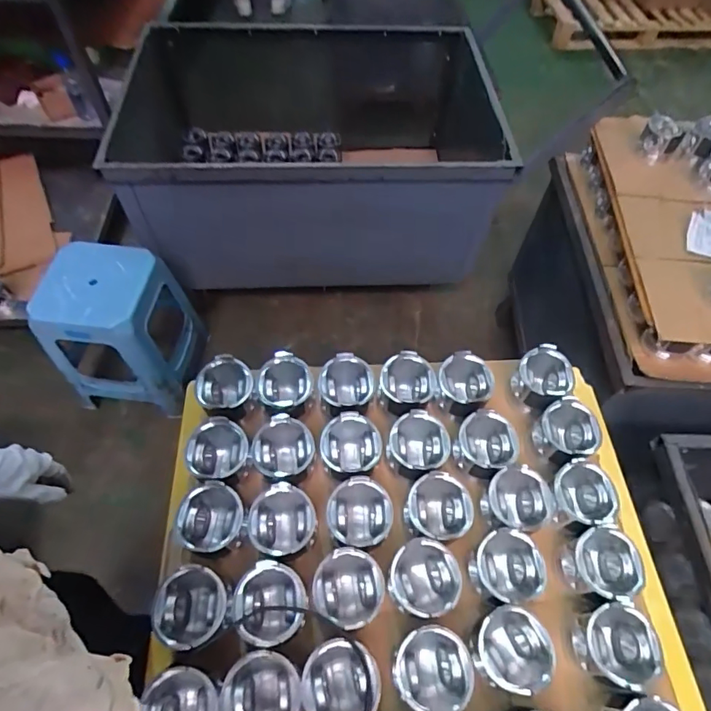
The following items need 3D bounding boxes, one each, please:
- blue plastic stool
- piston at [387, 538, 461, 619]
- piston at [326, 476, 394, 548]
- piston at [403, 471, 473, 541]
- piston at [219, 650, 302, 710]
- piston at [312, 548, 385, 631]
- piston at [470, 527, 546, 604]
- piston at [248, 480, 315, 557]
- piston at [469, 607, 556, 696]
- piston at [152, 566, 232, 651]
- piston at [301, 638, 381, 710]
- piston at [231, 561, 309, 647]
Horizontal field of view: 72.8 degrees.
[{"bbox_3d":[-0.698,-0.062,1.466,0.332,0.483,0.321,3,58,0],"label":"blue plastic stool"},{"bbox_3d":[0.083,0.276,0.592,0.080,0.068,0.081,1,58,-2],"label":"piston"},{"bbox_3d":[0.005,0.208,0.632,0.079,0.070,0.075,1,58,-2],"label":"piston"},{"bbox_3d":[0.105,0.202,0.634,0.078,0.071,0.083,1,58,-2],"label":"piston"},{"bbox_3d":[-0.099,0.369,0.521,0.080,0.067,0.081,1,58,-2],"label":"piston"},{"bbox_3d":[-0.009,0.281,0.580,0.079,0.066,0.078,1,58,-2],"label":"piston"},{"bbox_3d":[0.187,0.266,0.601,0.082,0.058,0.082,7,58,2],"label":"piston"},{"bbox_3d":[-0.092,0.215,0.615,0.076,0.062,0.080,1,58,-2],"label":"piston"},{"bbox_3d":[0.179,0.336,0.551,0.083,0.072,0.080,1,58,-2],"label":"piston"},{"bbox_3d":[-0.186,0.296,0.563,0.077,0.070,0.078,1,58,-2],"label":"piston"},{"bbox_3d":[-0.017,0.364,0.531,0.081,0.071,0.075,1,58,-2],"label":"piston"},{"bbox_3d":[-0.099,0.292,0.565,0.082,0.066,0.081,1,58,-2],"label":"piston"}]

